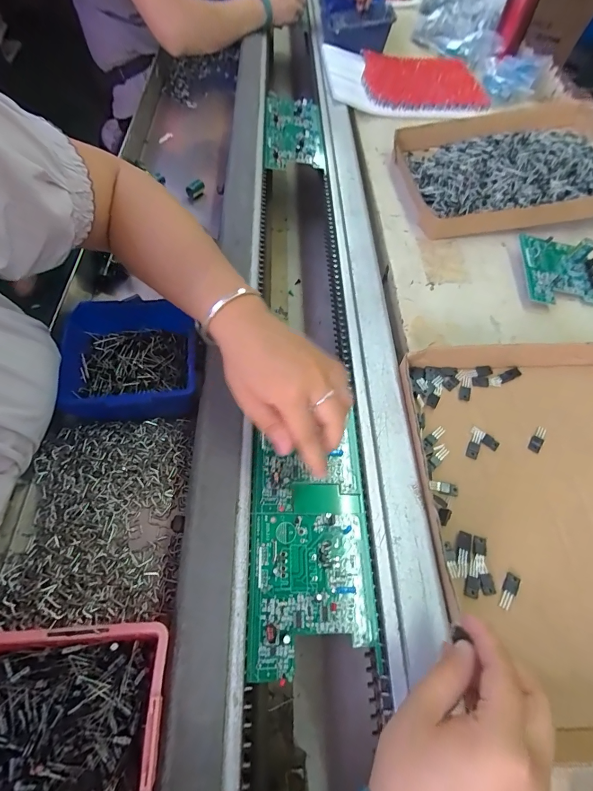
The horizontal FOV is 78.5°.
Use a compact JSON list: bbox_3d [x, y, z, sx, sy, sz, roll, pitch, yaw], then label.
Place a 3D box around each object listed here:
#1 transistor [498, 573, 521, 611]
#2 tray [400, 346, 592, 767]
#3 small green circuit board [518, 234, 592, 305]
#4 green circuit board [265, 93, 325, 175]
[{"bbox_3d":[0.171,0.159,0.294,0.010,0.005,0.029,35,64,16],"label":"transistor"},{"bbox_3d":[0.226,0.099,0.306,0.233,0.031,0.313,0,60,-4],"label":"tray"},{"bbox_3d":[0.335,-0.158,0.453,0.090,0.032,0.102,9,60,2],"label":"small green circuit board"},{"bbox_3d":[-0.004,-0.443,0.604,0.093,0.011,0.210,0,60,-4],"label":"green circuit board"}]

